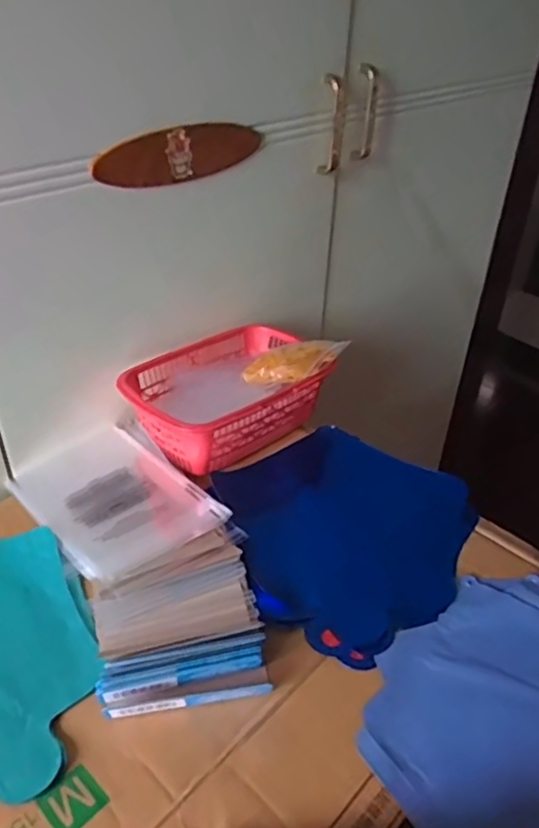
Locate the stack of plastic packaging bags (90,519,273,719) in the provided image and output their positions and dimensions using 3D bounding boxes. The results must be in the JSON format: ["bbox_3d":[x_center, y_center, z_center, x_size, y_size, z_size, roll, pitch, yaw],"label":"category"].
[{"bbox_3d":[-0.071,0.151,0.501,0.121,0.033,0.160,-4,36,-10],"label":"stack of plastic packaging bags"}]

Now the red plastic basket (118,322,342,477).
[{"bbox_3d":[-0.047,-0.025,0.688,0.214,0.065,0.156,-22,43,-30],"label":"red plastic basket"}]

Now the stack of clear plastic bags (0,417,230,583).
[{"bbox_3d":[-0.146,0.073,0.602,0.136,0.018,0.189,-23,43,-31],"label":"stack of clear plastic bags"}]

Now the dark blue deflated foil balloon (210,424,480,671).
[{"bbox_3d":[0.067,0.097,0.582,0.228,0.019,0.223,2,36,-1],"label":"dark blue deflated foil balloon"}]

